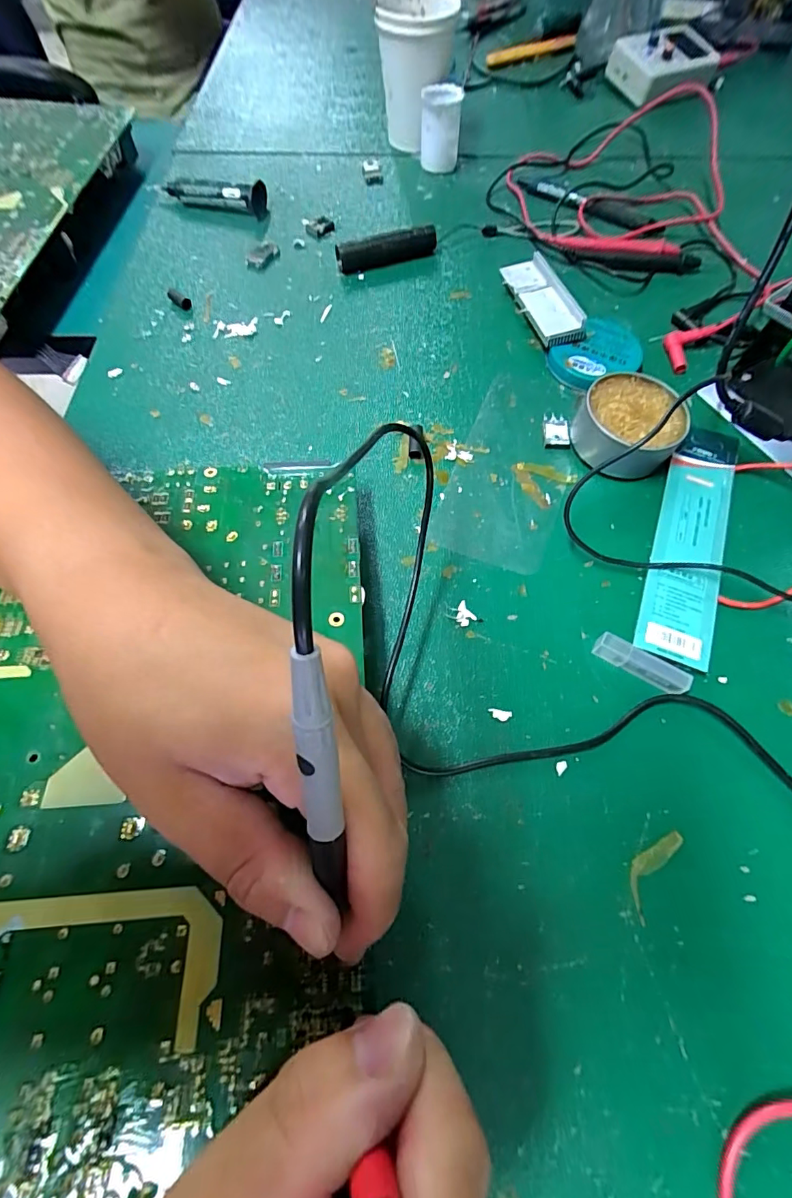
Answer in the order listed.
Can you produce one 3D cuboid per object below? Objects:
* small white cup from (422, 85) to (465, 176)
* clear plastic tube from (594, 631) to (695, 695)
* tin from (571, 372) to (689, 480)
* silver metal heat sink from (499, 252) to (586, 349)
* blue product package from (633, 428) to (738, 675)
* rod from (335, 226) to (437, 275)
[{"bbox_3d":[0.041,-0.433,0.445,0.034,0.062,0.031,6,66,4],"label":"small white cup"},{"bbox_3d":[0.128,0.034,0.251,0.047,0.013,0.010,29,69,14],"label":"clear plastic tube"},{"bbox_3d":[0.147,-0.111,0.307,0.059,0.031,0.061,-1,65,1],"label":"tin"},{"bbox_3d":[0.113,-0.225,0.367,0.038,0.018,0.094,-13,66,-4],"label":"silver metal heat sink"},{"bbox_3d":[0.174,-0.037,0.285,0.040,0.011,0.164,19,67,10],"label":"blue product package"},{"bbox_3d":[-0.008,-0.293,0.400,0.085,0.020,0.017,-17,66,-6],"label":"rod"}]

